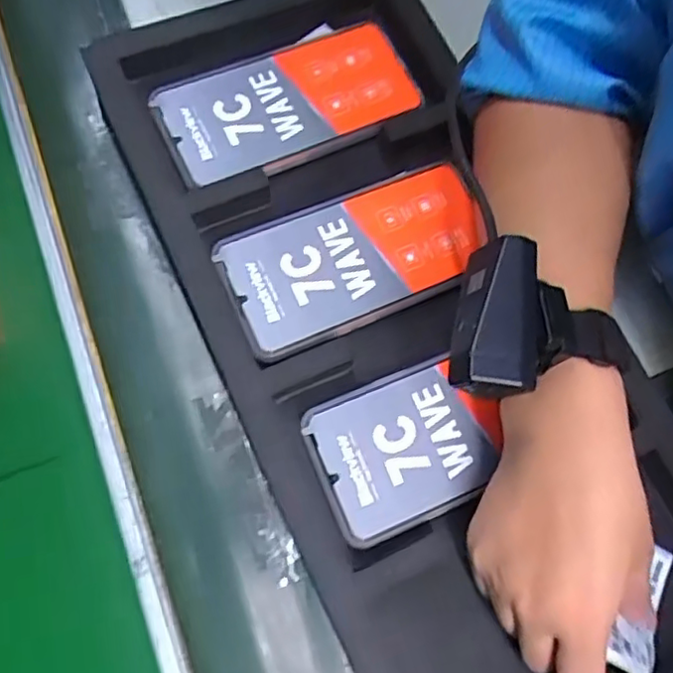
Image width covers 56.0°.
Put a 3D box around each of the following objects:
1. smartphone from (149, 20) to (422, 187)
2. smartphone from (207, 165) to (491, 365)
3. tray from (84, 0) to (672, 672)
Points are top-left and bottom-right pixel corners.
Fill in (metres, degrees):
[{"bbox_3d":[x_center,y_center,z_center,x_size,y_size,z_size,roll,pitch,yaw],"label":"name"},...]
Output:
[{"bbox_3d":[-0.032,-0.151,0.397,0.157,0.010,0.076,-24,77,-7],"label":"smartphone"},{"bbox_3d":[0.013,-0.052,0.375,0.156,0.014,0.076,-26,77,-7],"label":"smartphone"},{"bbox_3d":[0.044,-0.011,0.367,0.227,0.025,0.466,-25,78,-5],"label":"tray"}]

